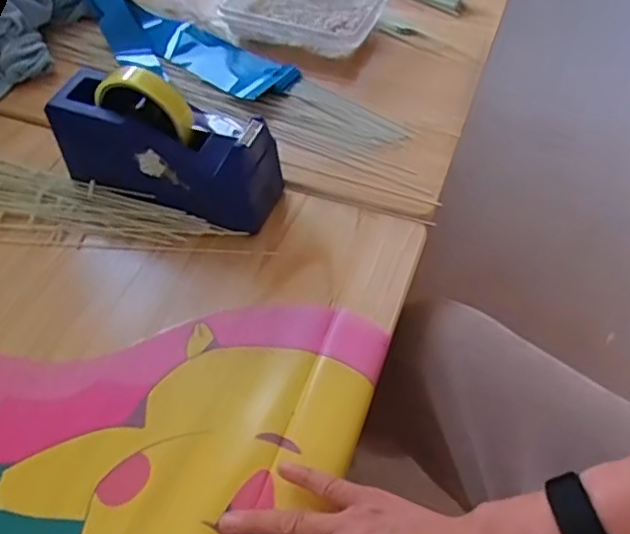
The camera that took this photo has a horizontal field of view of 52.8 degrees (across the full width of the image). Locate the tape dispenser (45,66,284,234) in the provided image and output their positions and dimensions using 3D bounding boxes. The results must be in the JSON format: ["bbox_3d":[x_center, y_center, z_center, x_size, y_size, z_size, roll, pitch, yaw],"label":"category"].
[{"bbox_3d":[-0.137,-0.111,0.575,0.201,0.116,0.068,15,56,13],"label":"tape dispenser"}]

